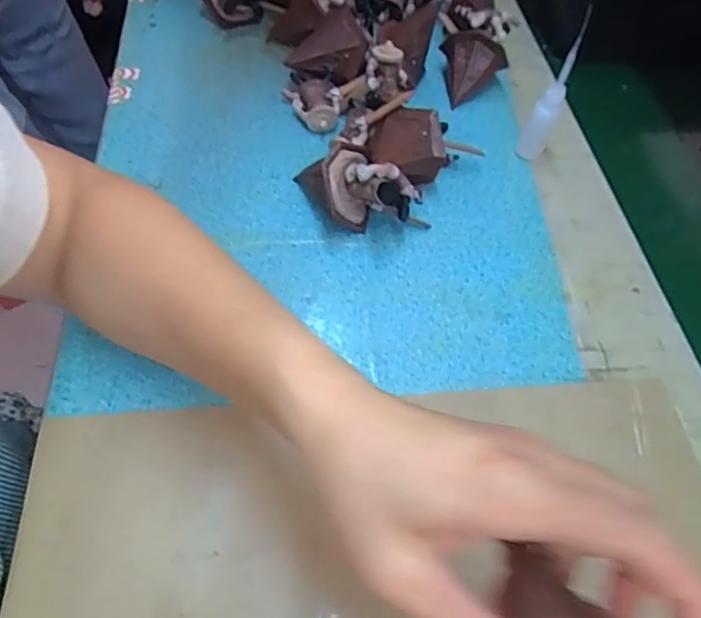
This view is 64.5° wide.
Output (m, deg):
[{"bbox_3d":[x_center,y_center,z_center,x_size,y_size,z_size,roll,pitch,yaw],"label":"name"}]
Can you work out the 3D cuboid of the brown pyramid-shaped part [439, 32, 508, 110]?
[{"bbox_3d":[0.110,-0.225,0.531,0.062,0.049,0.064,2,56,-4],"label":"brown pyramid-shaped part"}]

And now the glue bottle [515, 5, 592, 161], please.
[{"bbox_3d":[0.167,-0.177,0.455,0.023,0.120,0.024,23,57,10],"label":"glue bottle"}]

